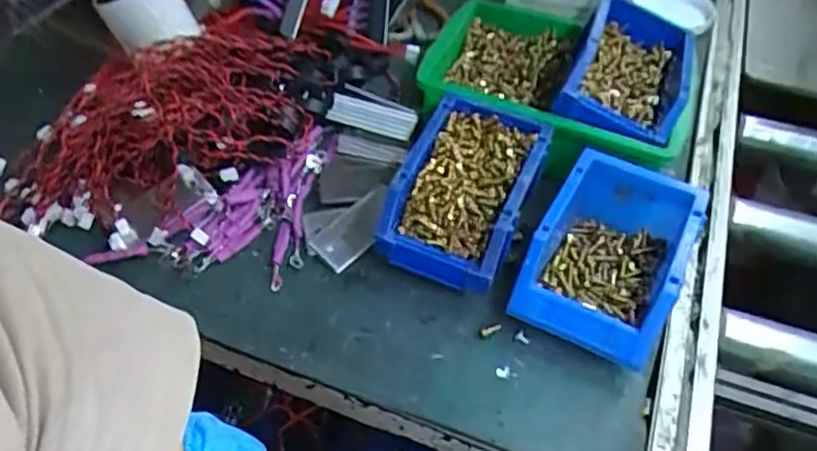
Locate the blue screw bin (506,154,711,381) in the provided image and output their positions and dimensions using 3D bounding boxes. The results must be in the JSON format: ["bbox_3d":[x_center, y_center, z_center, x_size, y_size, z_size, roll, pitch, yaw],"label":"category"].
[{"bbox_3d":[0.162,0.026,0.537,0.111,0.075,0.157,22,51,17],"label":"blue screw bin"}]

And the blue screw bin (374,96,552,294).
[{"bbox_3d":[0.052,-0.028,0.576,0.104,0.078,0.163,19,50,15],"label":"blue screw bin"}]

